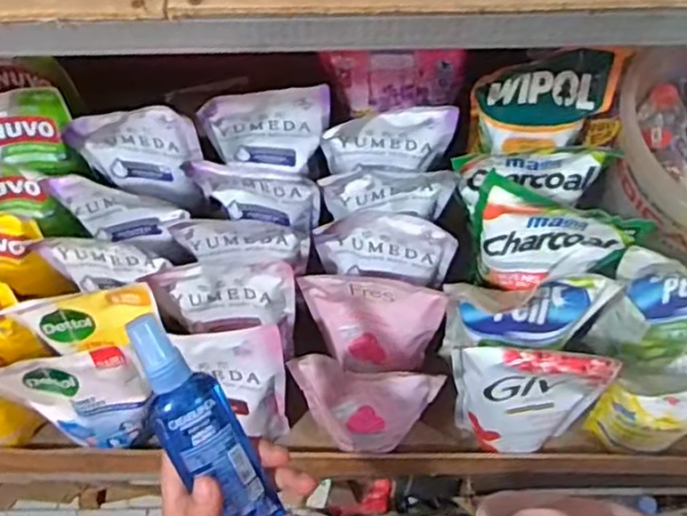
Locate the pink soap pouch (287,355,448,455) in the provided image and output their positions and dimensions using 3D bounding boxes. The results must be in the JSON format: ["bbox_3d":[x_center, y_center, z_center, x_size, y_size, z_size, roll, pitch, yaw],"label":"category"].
[{"bbox_3d":[0.020,0.140,0.642,0.124,0.137,0.051,4,66,4],"label":"pink soap pouch"}]

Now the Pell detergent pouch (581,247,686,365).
[{"bbox_3d":[0.313,0.052,0.661,0.130,0.187,0.052,0,66,2],"label":"Pell detergent pouch"}]

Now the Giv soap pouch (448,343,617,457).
[{"bbox_3d":[0.162,0.138,0.644,0.129,0.169,0.058,5,66,5],"label":"Giv soap pouch"}]

